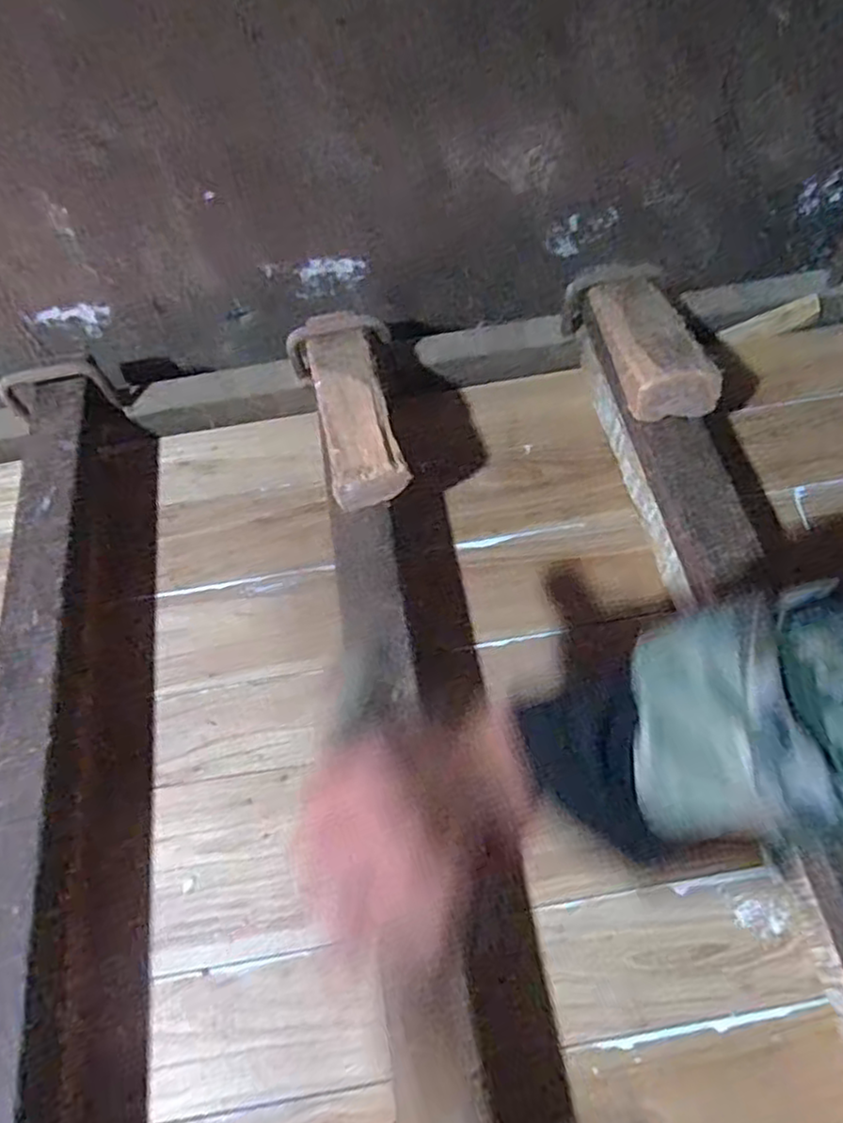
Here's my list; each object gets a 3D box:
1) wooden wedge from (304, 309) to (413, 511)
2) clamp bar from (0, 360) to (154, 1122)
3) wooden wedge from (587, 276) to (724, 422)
[{"bbox_3d":[-0.072,-0.163,0.662,0.066,0.038,0.246,-13,62,-7],"label":"wooden wedge"},{"bbox_3d":[-0.280,0.278,0.515,0.112,0.099,1.071,-9,61,-4],"label":"clamp bar"},{"bbox_3d":[0.221,-0.219,0.660,0.076,0.050,0.192,-8,61,-4],"label":"wooden wedge"}]

